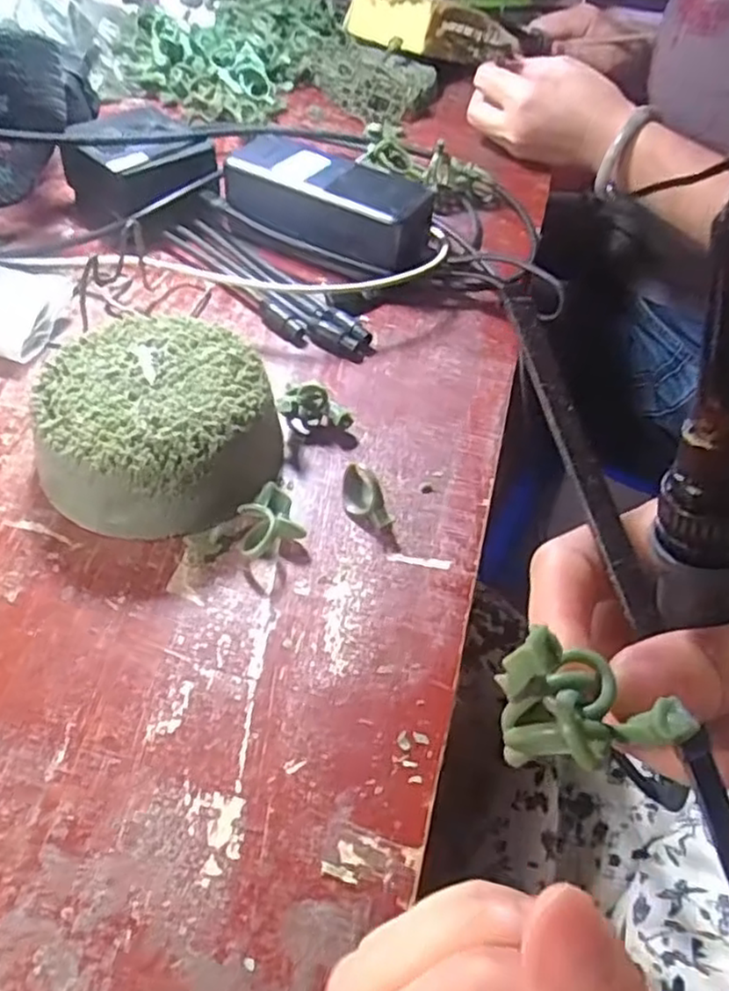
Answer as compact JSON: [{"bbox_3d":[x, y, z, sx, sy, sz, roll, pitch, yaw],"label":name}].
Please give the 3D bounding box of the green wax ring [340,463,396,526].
[{"bbox_3d":[0.001,0.001,0.319,0.013,0.020,0.033,-28,58,-26],"label":"green wax ring"}]

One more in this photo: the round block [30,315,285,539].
[{"bbox_3d":[-0.094,-0.033,0.323,0.103,0.046,0.095,3,50,-3],"label":"round block"}]

